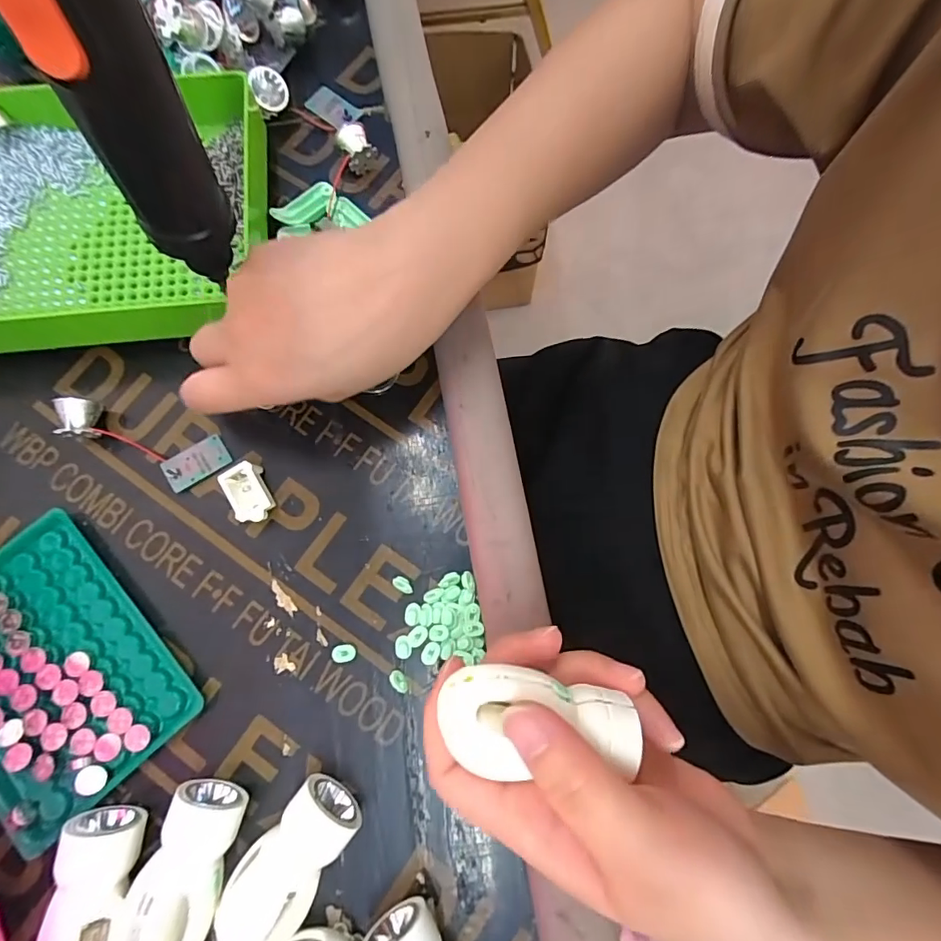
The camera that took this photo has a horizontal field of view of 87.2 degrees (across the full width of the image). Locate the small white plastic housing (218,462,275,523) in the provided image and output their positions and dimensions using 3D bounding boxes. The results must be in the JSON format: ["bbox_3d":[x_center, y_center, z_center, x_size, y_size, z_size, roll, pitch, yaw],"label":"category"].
[{"bbox_3d":[-0.114,0.013,0.254,0.018,0.013,0.030,-26,77,-6],"label":"small white plastic housing"}]

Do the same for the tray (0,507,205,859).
[{"bbox_3d":[-0.203,0.094,0.236,0.092,0.013,0.130,-41,79,-10],"label":"tray"}]

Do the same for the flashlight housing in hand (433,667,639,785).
[{"bbox_3d":[0.023,0.085,0.165,0.065,0.020,0.032,8,75,-7],"label":"flashlight housing in hand"}]

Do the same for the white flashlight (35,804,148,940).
[{"bbox_3d":[-0.156,0.178,0.205,0.029,0.025,0.062,-1,76,0],"label":"white flashlight"}]

